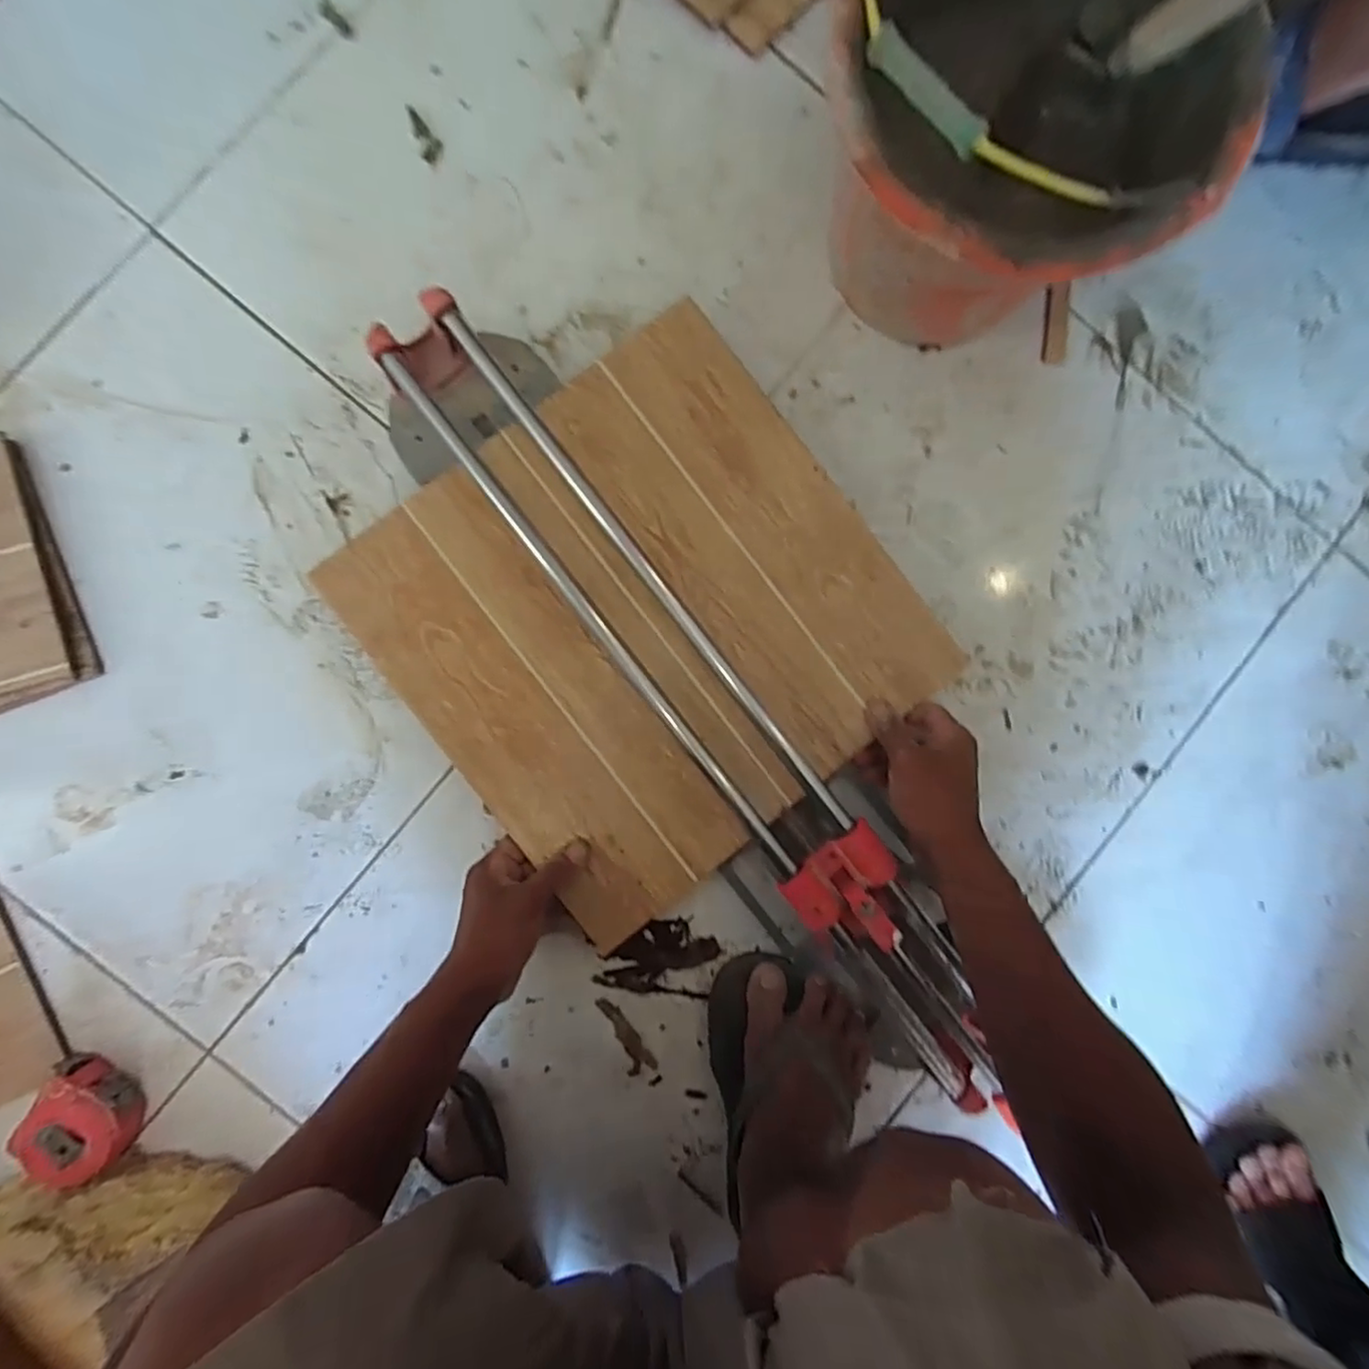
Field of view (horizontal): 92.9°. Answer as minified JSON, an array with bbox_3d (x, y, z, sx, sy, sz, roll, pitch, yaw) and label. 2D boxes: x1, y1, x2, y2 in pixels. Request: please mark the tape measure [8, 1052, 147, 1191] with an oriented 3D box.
[{"bbox_3d":[-0.477,0.347,0.516,0.072,0.042,0.075,26,87,-2],"label":"tape measure"}]

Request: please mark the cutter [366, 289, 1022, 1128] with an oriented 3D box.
[{"bbox_3d":[0.014,0.015,0.535,0.147,0.099,0.745,-37,91,-4],"label":"cutter"}]

